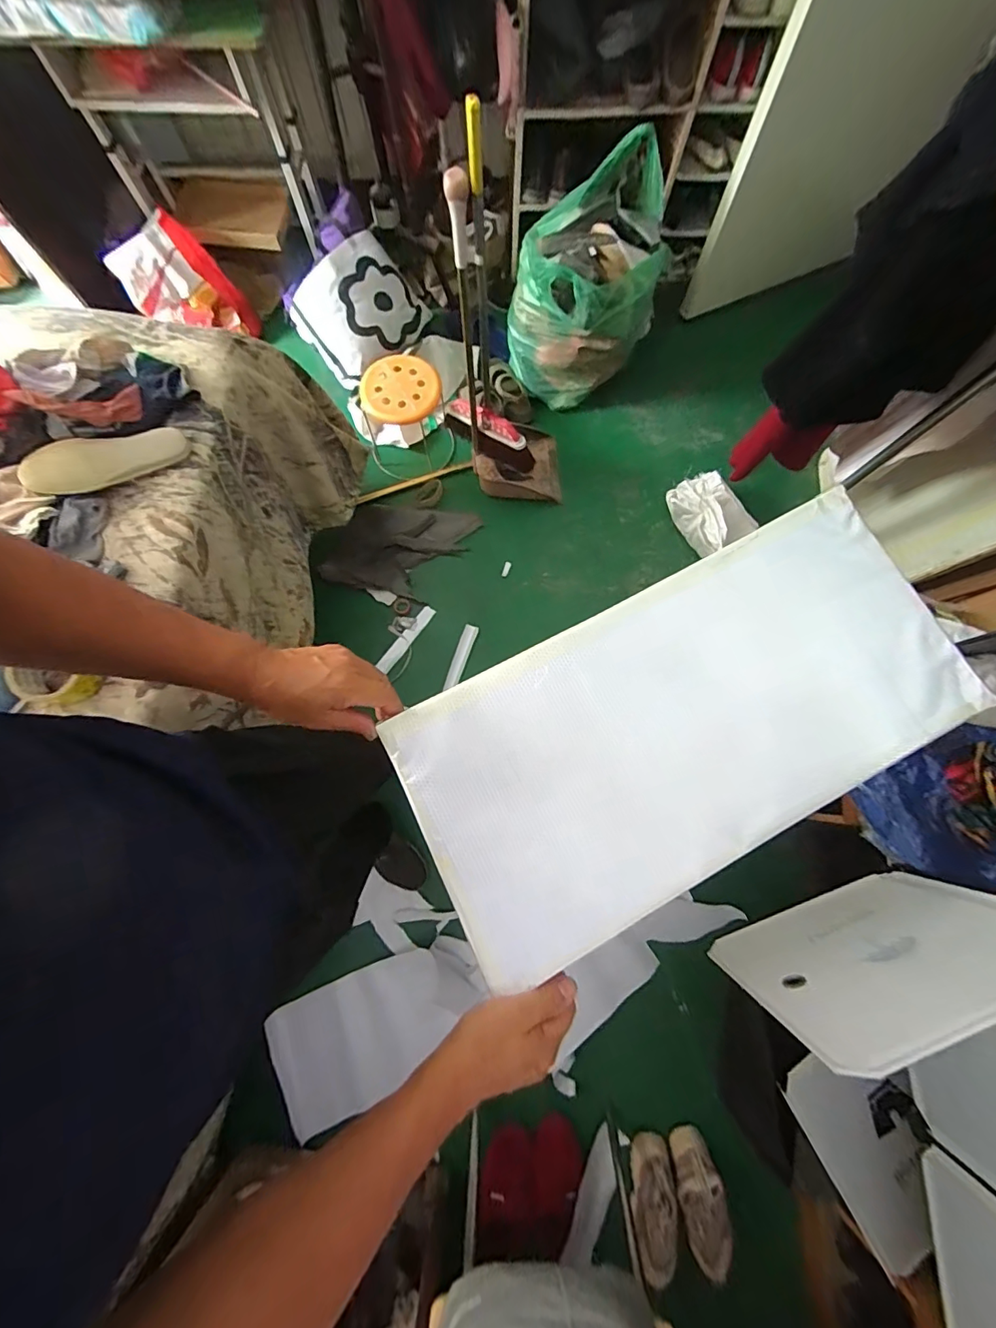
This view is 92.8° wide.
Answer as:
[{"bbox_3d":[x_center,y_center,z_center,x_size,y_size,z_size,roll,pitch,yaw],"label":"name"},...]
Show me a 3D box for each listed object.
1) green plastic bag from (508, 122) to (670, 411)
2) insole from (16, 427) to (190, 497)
[{"bbox_3d":[0.269,-1.156,1.481,0.410,0.437,0.488,14,77,4],"label":"green plastic bag"},{"bbox_3d":[-0.639,-0.337,0.779,0.232,0.012,0.087,-24,85,-21],"label":"insole"}]

